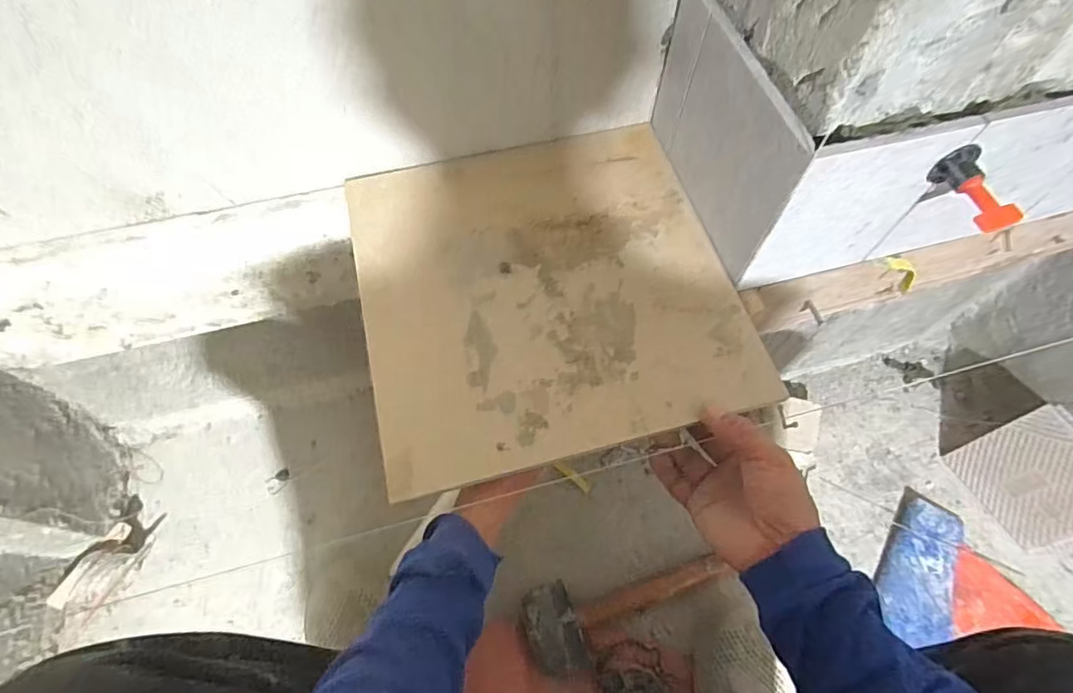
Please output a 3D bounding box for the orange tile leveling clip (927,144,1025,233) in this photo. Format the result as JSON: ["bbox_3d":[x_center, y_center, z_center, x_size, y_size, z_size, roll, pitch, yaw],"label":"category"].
[{"bbox_3d":[0.291,-0.102,0.361,0.024,0.026,0.057,-17,65,-9],"label":"orange tile leveling clip"}]

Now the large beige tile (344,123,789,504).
[{"bbox_3d":[0.006,-0.057,0.451,0.291,0.010,0.296,-13,64,-7],"label":"large beige tile"}]

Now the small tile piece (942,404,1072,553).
[{"bbox_3d":[0.632,0.167,0.682,0.012,0.149,0.148,-13,61,-32],"label":"small tile piece"}]

